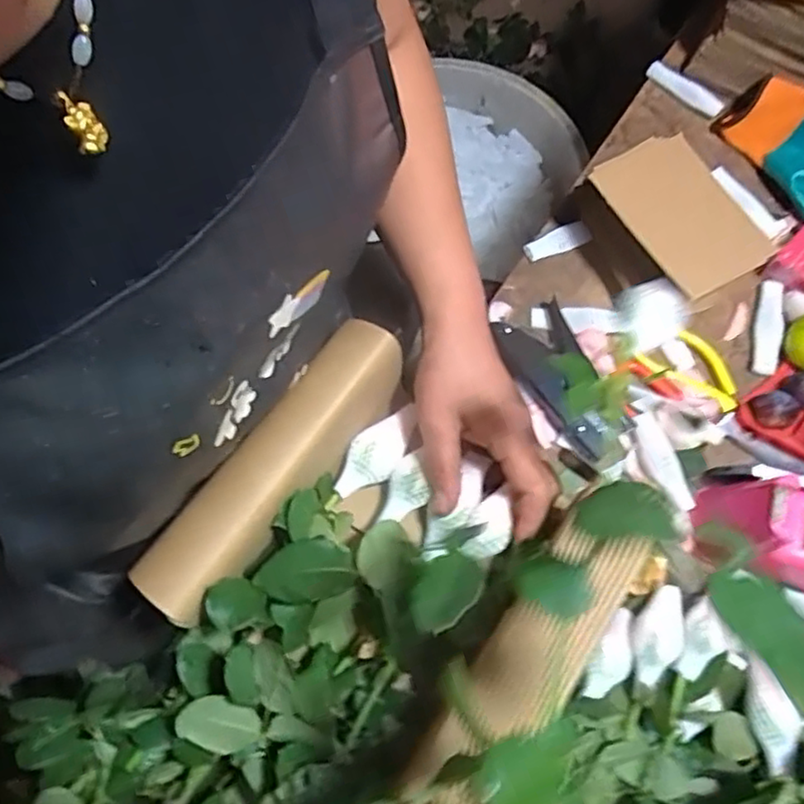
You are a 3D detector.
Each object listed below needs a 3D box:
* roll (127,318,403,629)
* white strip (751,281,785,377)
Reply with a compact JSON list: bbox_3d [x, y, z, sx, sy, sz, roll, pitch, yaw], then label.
[{"bbox_3d":[-0.076,0.043,0.421,0.054,0.058,0.210,35,75,11],"label":"roll"},{"bbox_3d":[0.341,-0.070,0.608,0.023,0.011,0.095,18,73,6],"label":"white strip"}]

